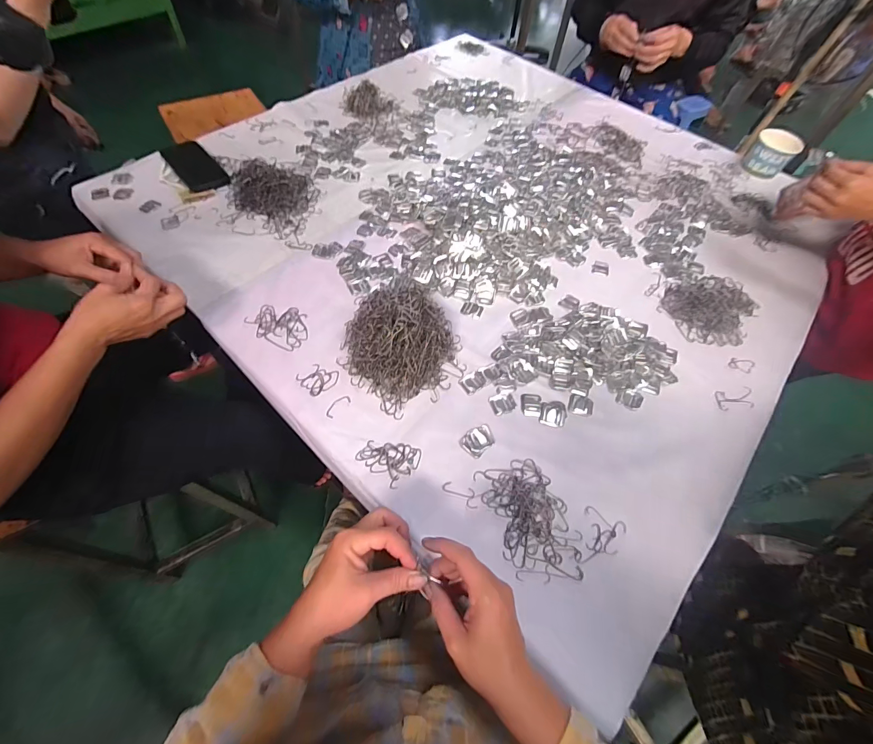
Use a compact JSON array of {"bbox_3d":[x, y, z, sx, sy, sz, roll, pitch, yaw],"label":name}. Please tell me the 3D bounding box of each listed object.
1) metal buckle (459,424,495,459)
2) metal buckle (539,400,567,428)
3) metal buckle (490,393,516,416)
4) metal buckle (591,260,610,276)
[{"bbox_3d":[0.060,0.094,0.535,0.048,0.010,0.036,-36,68,-22],"label":"metal buckle"},{"bbox_3d":[0.173,0.060,0.564,0.036,0.006,0.042,16,60,5],"label":"metal buckle"},{"bbox_3d":[0.099,0.045,0.566,0.038,0.004,0.031,-21,63,-15],"label":"metal buckle"},{"bbox_3d":[0.319,-0.203,0.743,0.032,0.004,0.039,18,60,6],"label":"metal buckle"}]

